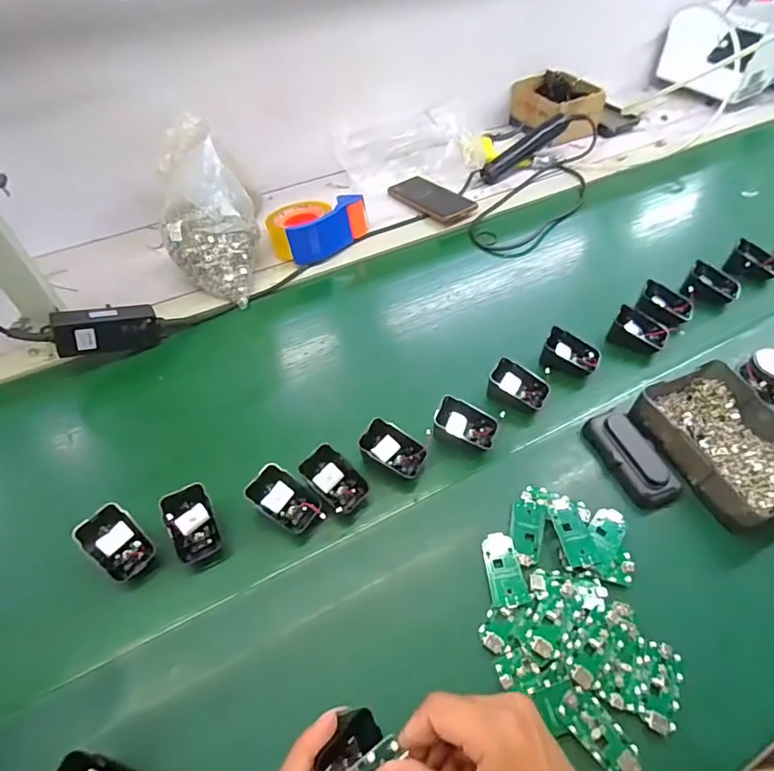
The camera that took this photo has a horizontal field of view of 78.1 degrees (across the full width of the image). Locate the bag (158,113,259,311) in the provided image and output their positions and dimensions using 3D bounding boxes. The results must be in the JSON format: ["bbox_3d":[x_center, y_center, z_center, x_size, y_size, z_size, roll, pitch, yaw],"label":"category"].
[{"bbox_3d":[-0.242,-0.221,0.649,0.123,0.180,0.128,-17,51,-13],"label":"bag"}]

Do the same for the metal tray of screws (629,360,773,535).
[{"bbox_3d":[0.352,0.063,0.503,0.128,0.057,0.164,-18,52,-14],"label":"metal tray of screws"}]

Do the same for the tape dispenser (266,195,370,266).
[{"bbox_3d":[-0.111,-0.255,0.749,0.152,0.063,0.107,-21,53,-16],"label":"tape dispenser"}]

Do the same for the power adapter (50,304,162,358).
[{"bbox_3d":[-0.355,-0.072,0.609,0.116,0.053,0.032,-12,47,-36],"label":"power adapter"}]

